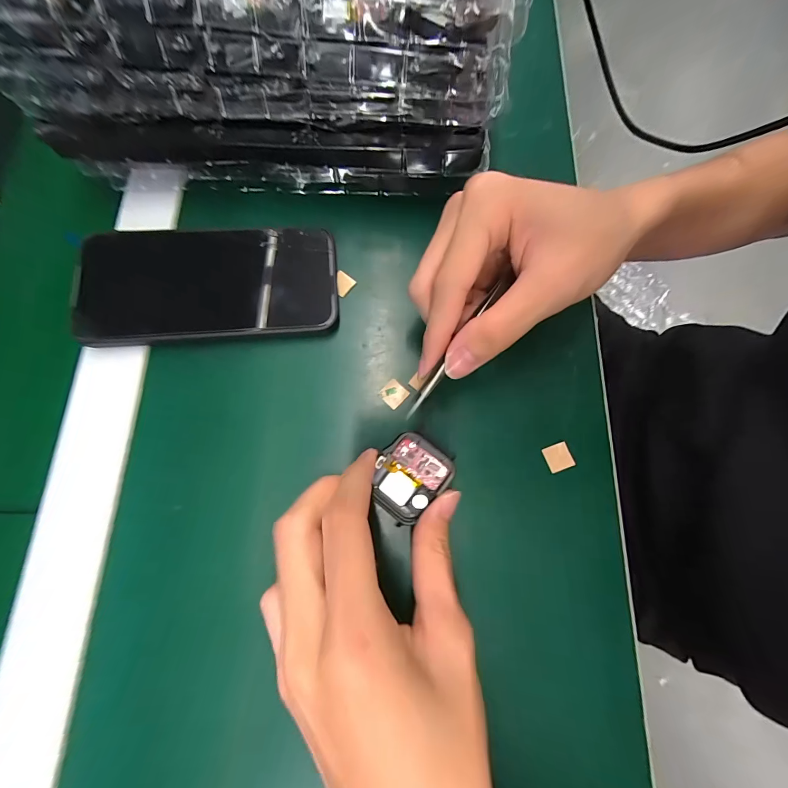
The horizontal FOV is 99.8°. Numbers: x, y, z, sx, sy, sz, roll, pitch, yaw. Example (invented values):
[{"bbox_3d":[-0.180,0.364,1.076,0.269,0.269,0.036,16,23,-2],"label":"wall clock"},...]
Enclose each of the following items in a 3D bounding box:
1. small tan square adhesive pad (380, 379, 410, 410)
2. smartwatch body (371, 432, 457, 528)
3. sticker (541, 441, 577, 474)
[{"bbox_3d":[0.000,0.000,0.213,0.016,0.004,0.015,43,80,9],"label":"small tan square adhesive pad"},{"bbox_3d":[0.007,0.045,0.180,0.036,0.009,0.043,40,79,10],"label":"smartwatch body"},{"bbox_3d":[0.102,0.039,0.206,0.015,0.004,0.016,-18,77,-5],"label":"sticker"}]

